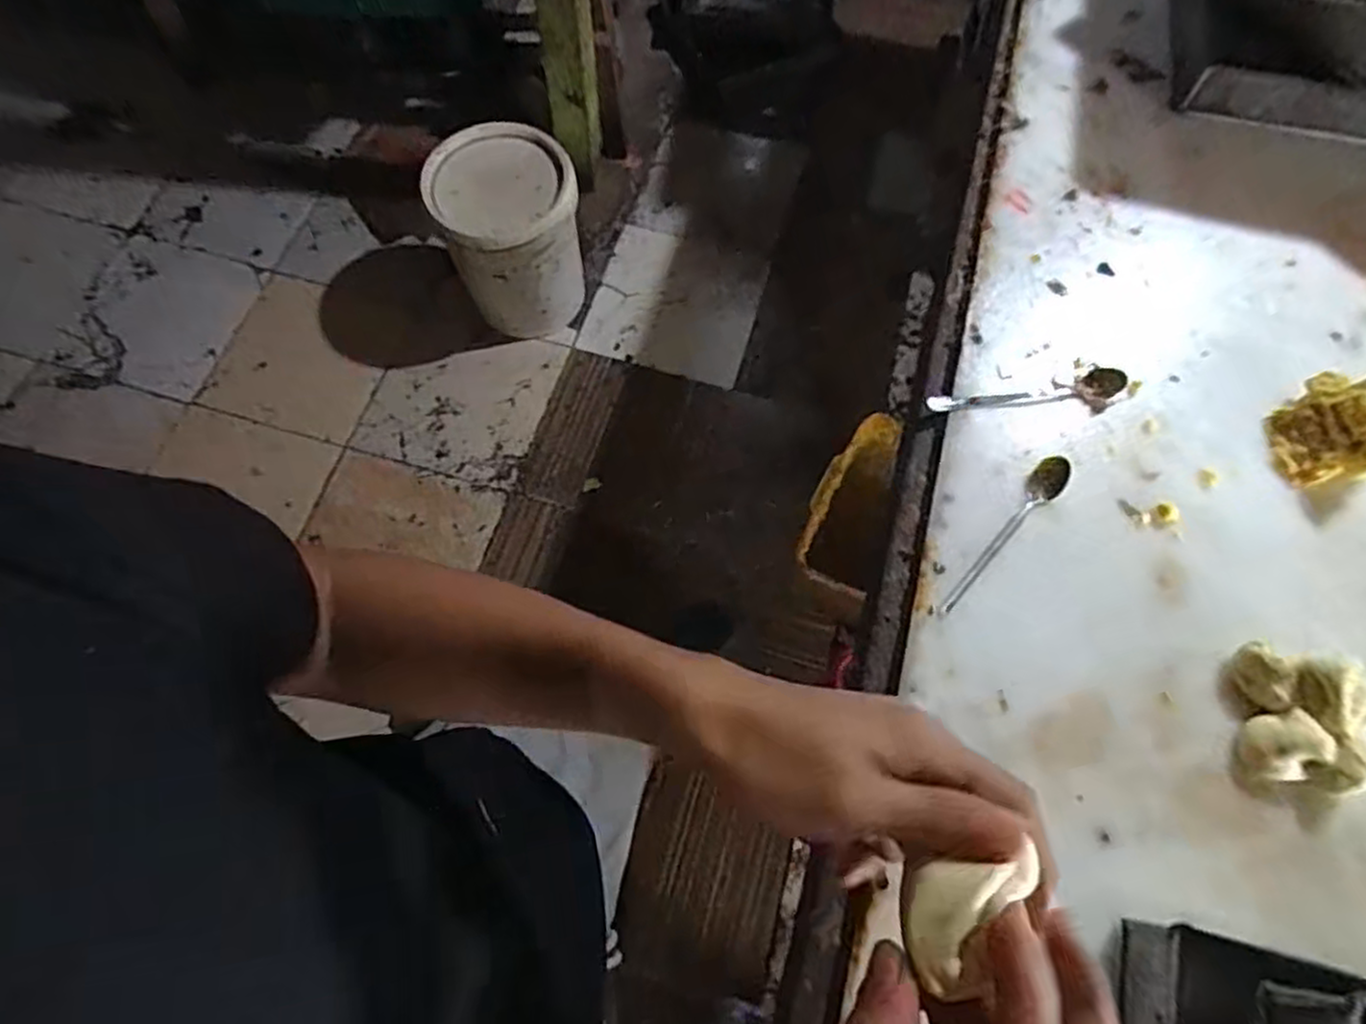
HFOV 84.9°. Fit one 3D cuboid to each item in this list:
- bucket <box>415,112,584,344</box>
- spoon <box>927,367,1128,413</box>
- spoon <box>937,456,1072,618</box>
[{"bbox_3d":[-0.368,-0.606,1.672,0.287,0.407,0.265,0,69,0],"label":"bucket"},{"bbox_3d":[0.325,-0.110,0.702,0.186,0.011,0.032,-10,69,-4],"label":"spoon"},{"bbox_3d":[0.280,0.020,0.651,0.028,0.010,0.185,41,74,14],"label":"spoon"}]

